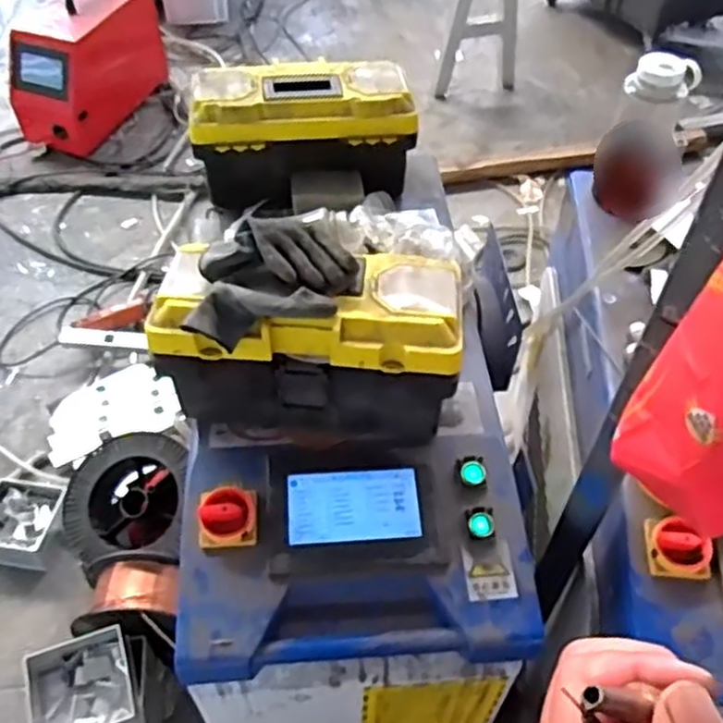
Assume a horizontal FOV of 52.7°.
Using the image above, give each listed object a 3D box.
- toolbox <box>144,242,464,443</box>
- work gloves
[{"bbox_3d":[-0.058,-0.021,0.899,0.351,0.201,0.159,0,50,0],"label":"toolbox"},{"bbox_3d":[-0.100,-0.097,0.818,0.185,0.054,0.125,-9,51,-8],"label":"work gloves"}]

